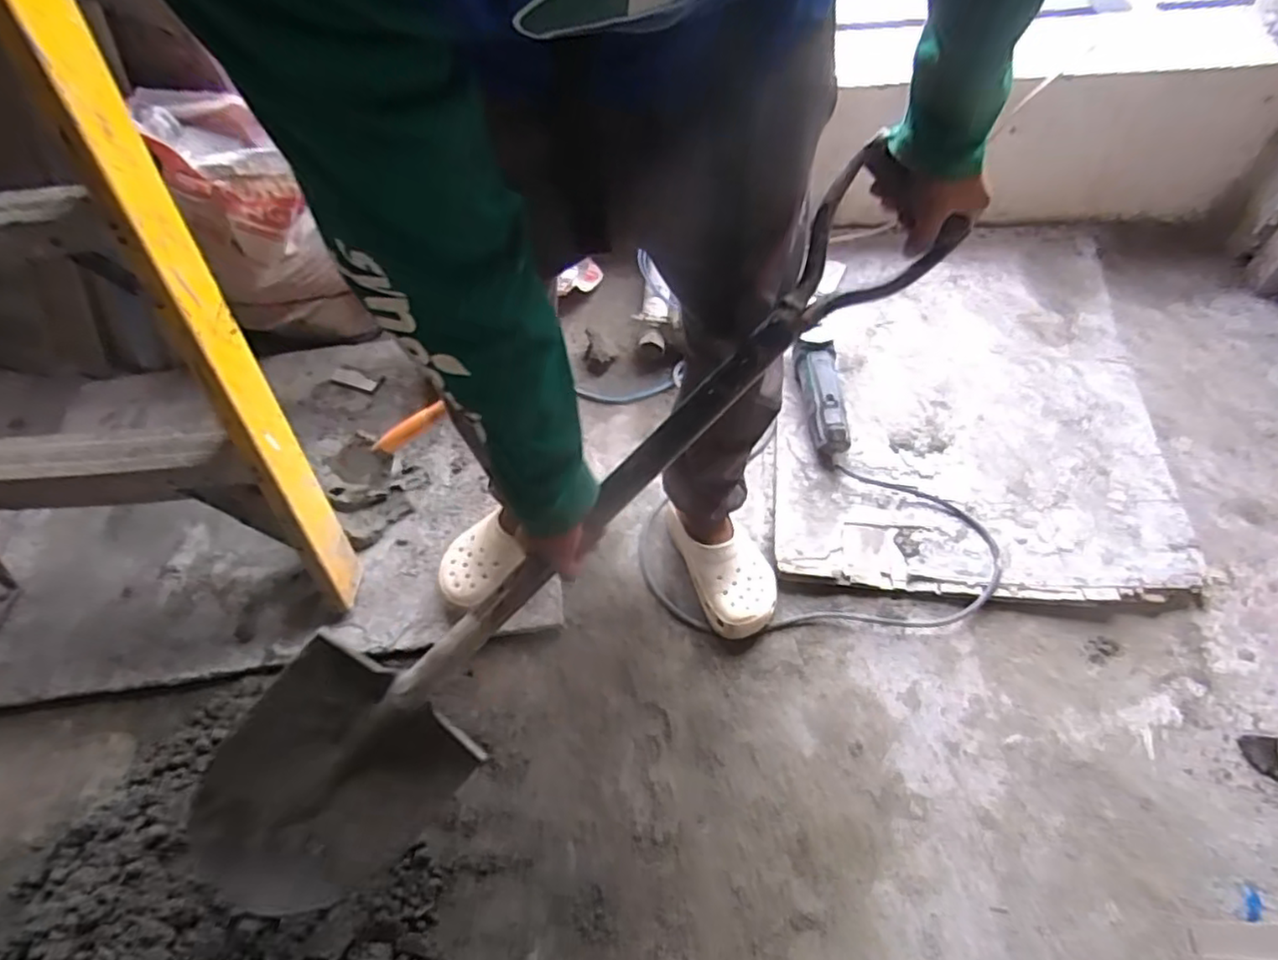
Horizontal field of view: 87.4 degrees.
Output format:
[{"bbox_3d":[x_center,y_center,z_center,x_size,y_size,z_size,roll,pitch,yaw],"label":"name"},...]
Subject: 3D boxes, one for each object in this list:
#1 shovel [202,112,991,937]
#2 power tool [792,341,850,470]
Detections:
[{"bbox_3d":[-0.087,0.071,0.646,0.905,0.174,0.174,-46,55,10],"label":"shovel"},{"bbox_3d":[0.311,-0.131,1.126,0.065,0.052,0.232,-6,68,2],"label":"power tool"}]

